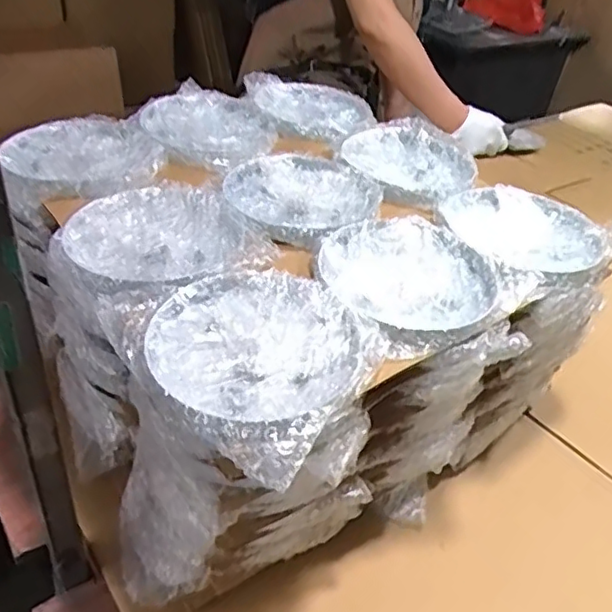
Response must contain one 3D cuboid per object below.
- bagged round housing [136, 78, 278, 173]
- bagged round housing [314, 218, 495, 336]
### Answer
[{"bbox_3d":[-0.089,-0.181,0.616,0.127,0.023,0.142,-16,43,-27],"label":"bagged round housing"},{"bbox_3d":[0.077,-0.023,0.473,0.130,0.021,0.128,5,37,-3],"label":"bagged round housing"}]

